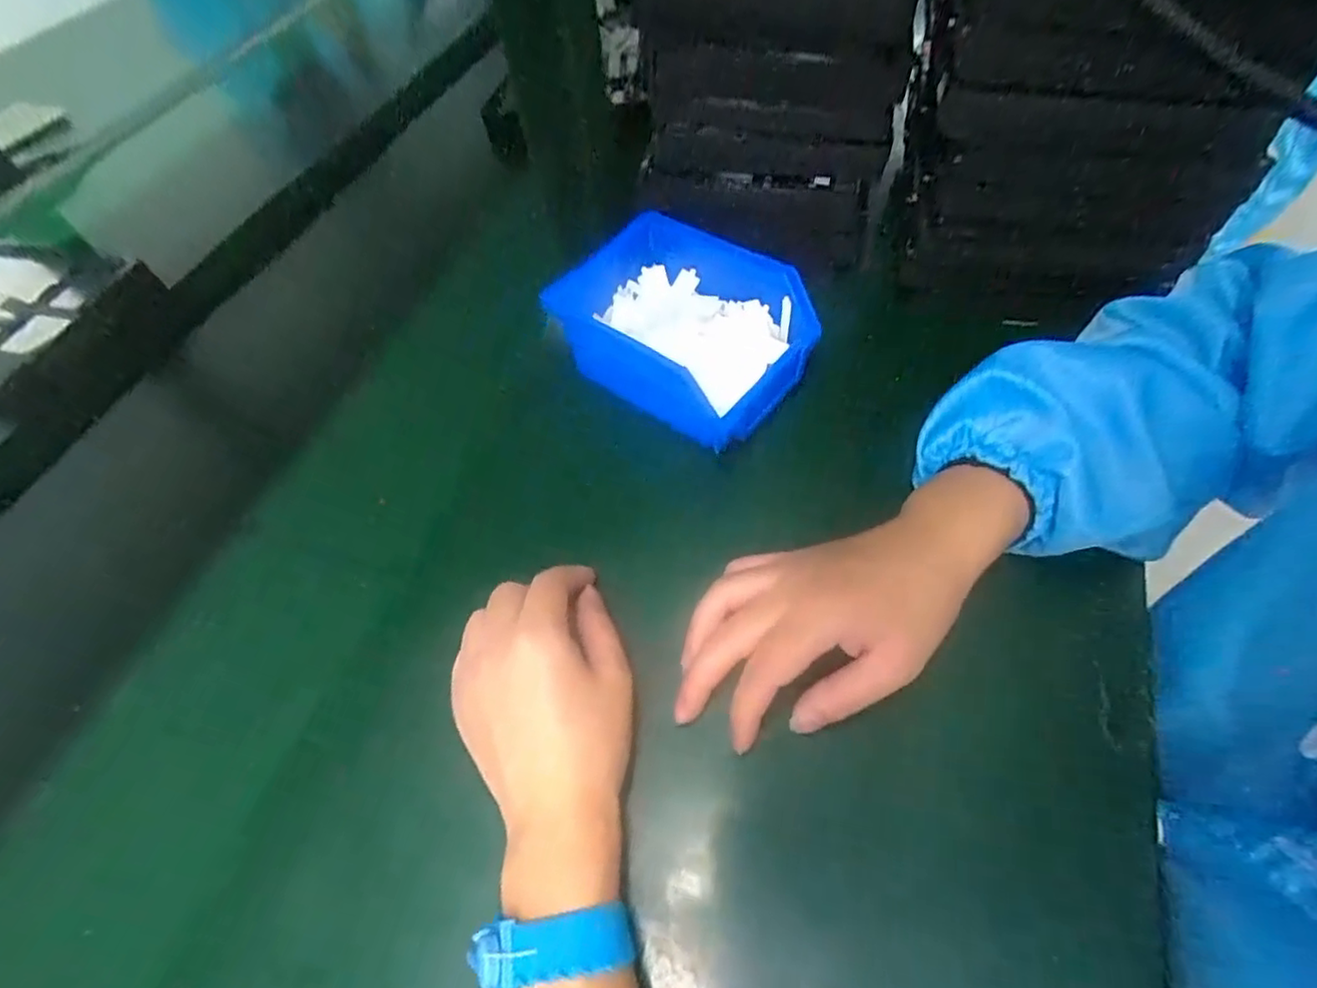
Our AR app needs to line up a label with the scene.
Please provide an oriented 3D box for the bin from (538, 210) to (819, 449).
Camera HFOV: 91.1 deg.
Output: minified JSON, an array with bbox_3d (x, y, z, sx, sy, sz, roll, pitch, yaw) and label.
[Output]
[{"bbox_3d":[0.008,-0.102,0.425,0.169,0.085,0.109,29,63,22],"label":"bin"}]

